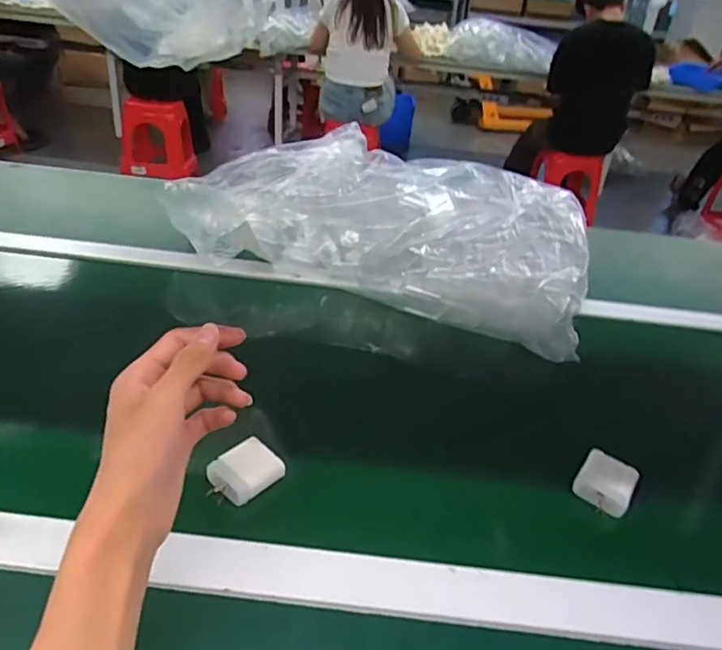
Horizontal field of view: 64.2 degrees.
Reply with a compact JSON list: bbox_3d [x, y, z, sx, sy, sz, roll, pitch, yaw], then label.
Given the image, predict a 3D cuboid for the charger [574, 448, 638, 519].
[{"bbox_3d":[0.210,0.133,0.492,0.043,0.021,0.048,23,36,25],"label":"charger"}]

